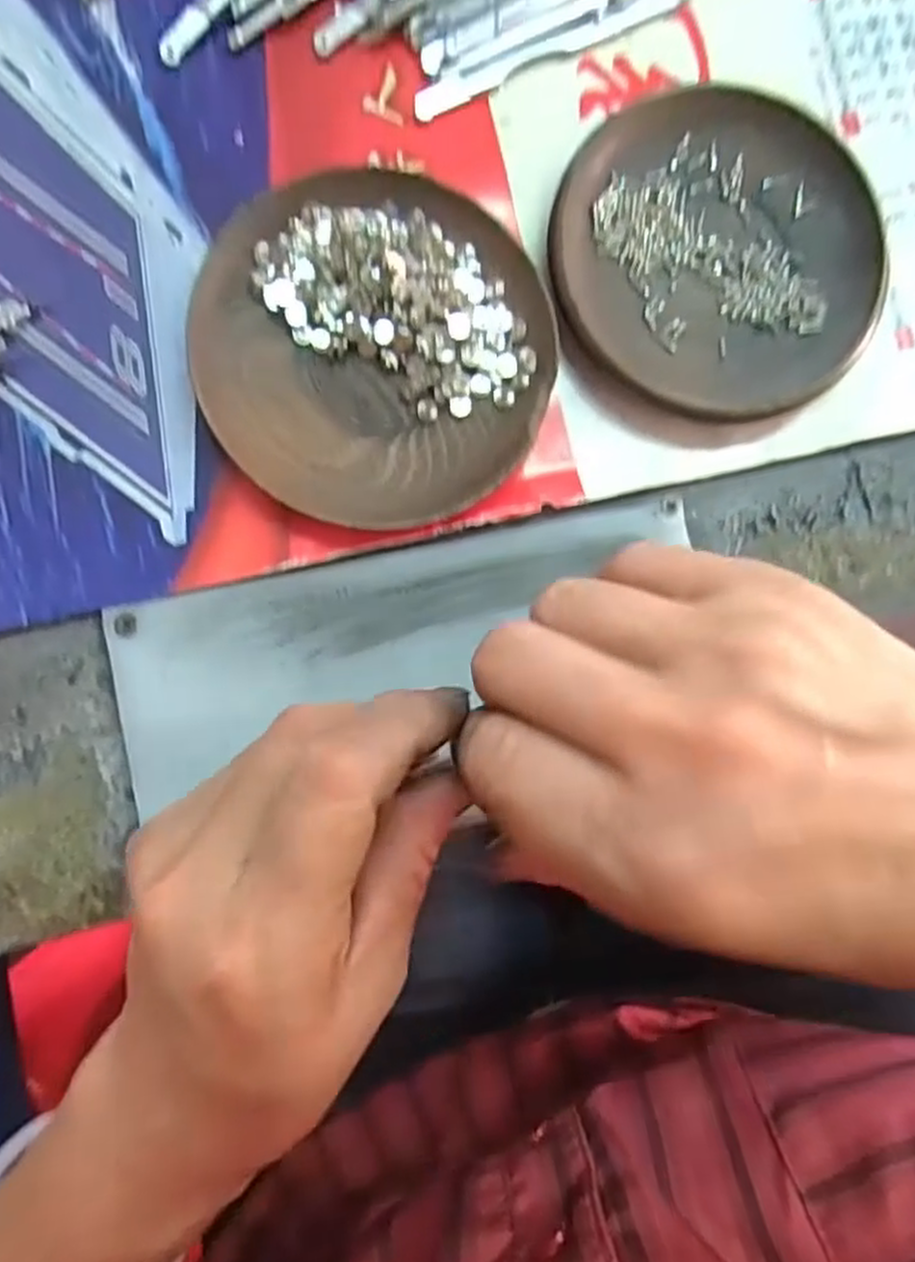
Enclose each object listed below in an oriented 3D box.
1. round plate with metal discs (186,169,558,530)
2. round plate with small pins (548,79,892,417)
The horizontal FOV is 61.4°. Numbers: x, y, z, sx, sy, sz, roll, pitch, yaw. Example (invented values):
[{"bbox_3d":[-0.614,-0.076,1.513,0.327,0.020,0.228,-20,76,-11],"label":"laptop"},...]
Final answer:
[{"bbox_3d":[-0.027,-0.093,0.257,0.110,0.015,0.115,0,89,-6],"label":"round plate with metal discs"},{"bbox_3d":[0.089,-0.128,0.267,0.112,0.019,0.109,0,89,-6],"label":"round plate with small pins"}]

